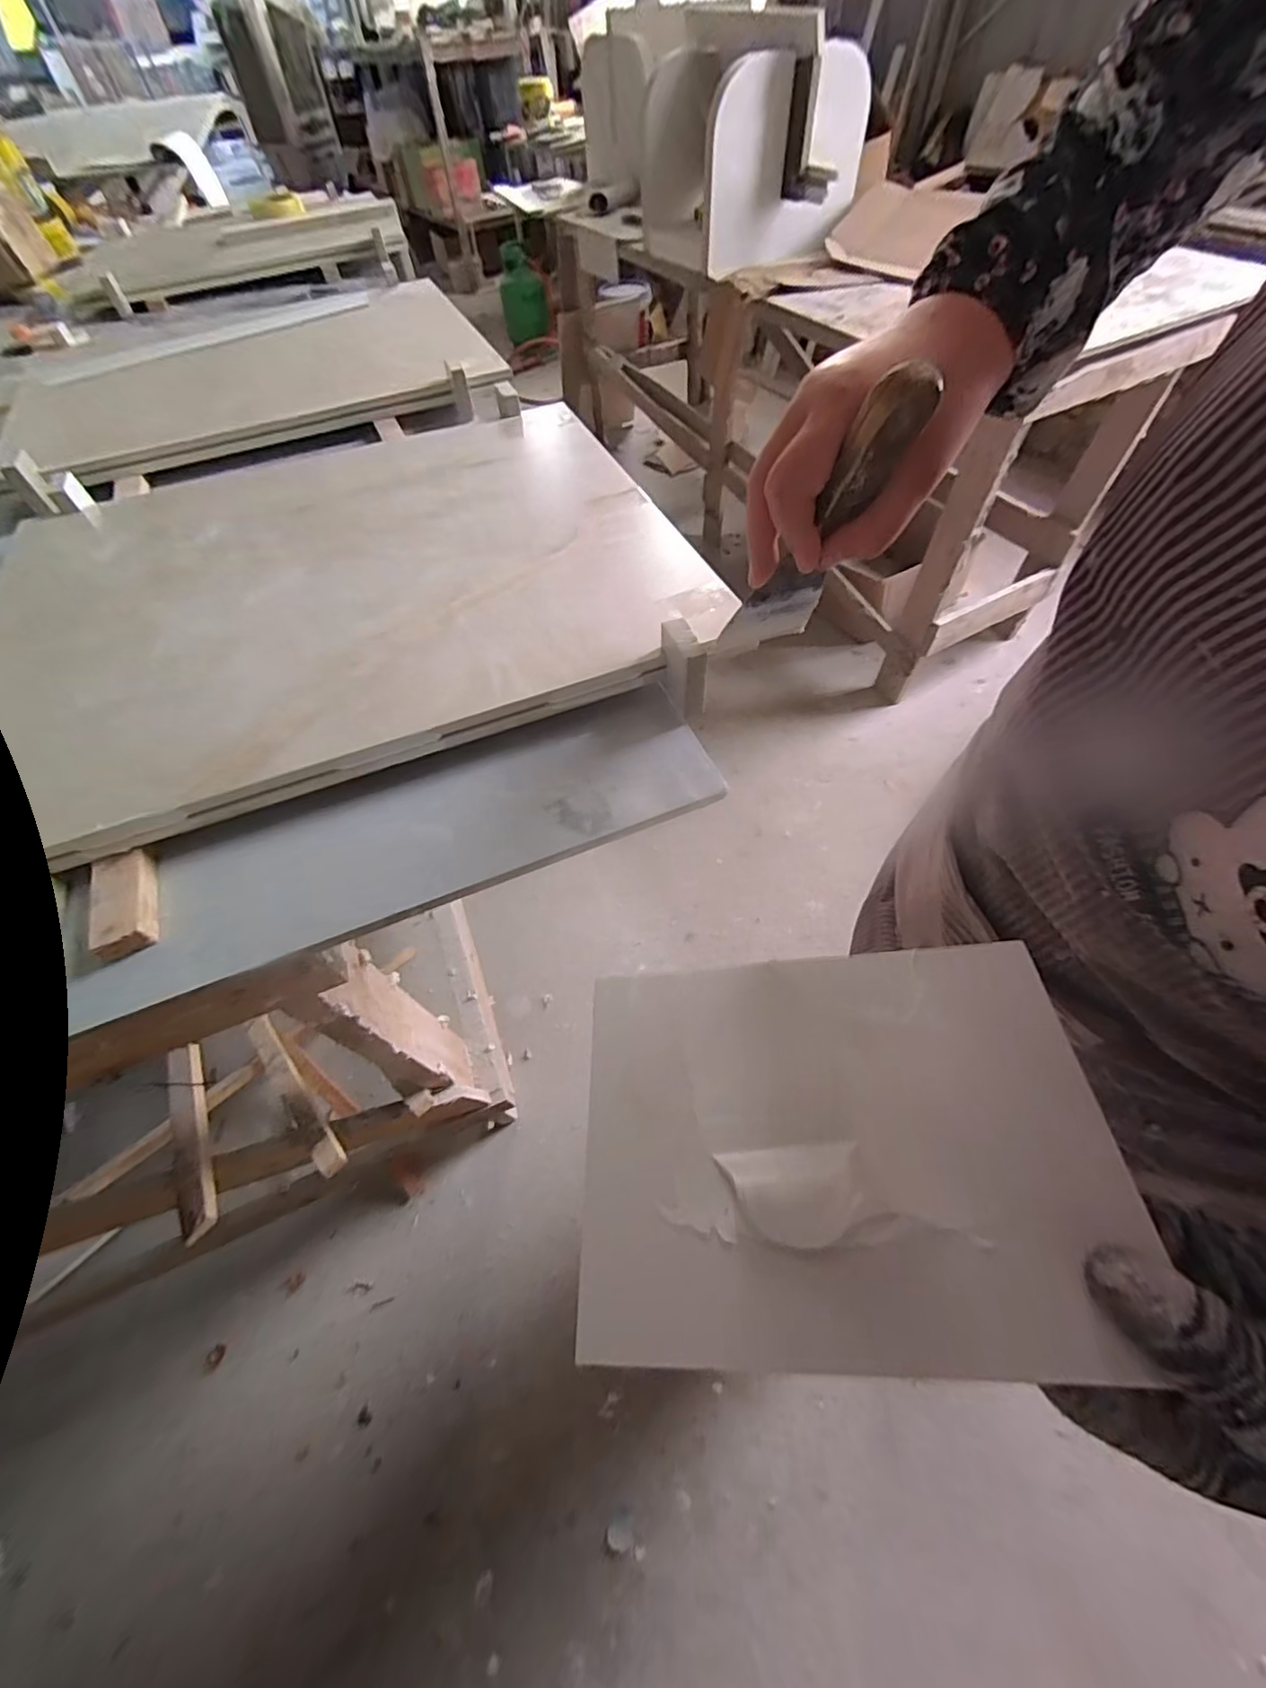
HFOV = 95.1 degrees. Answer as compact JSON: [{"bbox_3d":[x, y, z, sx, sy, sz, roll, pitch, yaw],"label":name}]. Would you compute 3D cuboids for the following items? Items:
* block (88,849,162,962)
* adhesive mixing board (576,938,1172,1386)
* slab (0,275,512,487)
[{"bbox_3d":[-0.289,0.033,0.332,0.030,0.016,0.065,-21,59,-12],"label":"block"},{"bbox_3d":[0.079,0.114,0.236,0.199,0.011,0.148,-7,50,9],"label":"adhesive mixing board"},{"bbox_3d":[-0.445,-0.565,0.695,0.549,0.022,0.330,-26,60,-15],"label":"slab"}]

